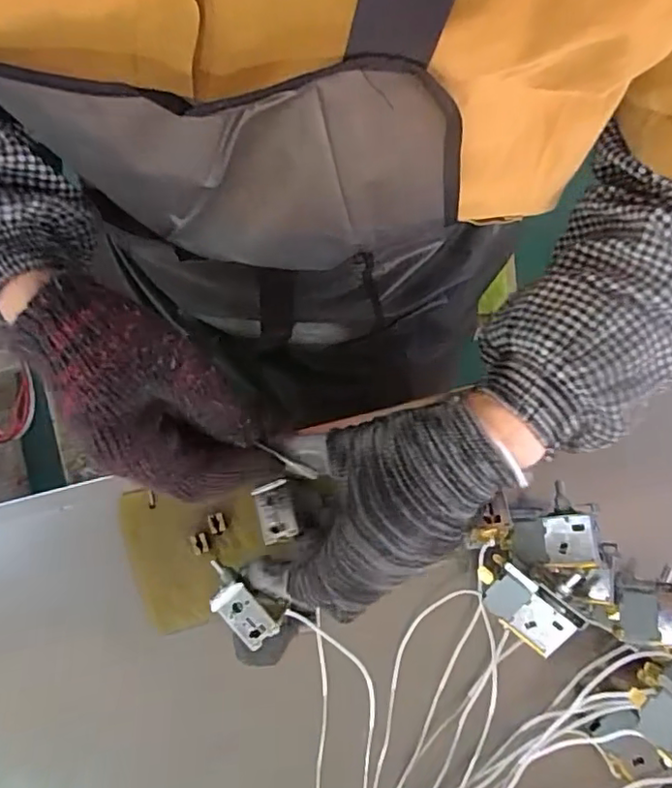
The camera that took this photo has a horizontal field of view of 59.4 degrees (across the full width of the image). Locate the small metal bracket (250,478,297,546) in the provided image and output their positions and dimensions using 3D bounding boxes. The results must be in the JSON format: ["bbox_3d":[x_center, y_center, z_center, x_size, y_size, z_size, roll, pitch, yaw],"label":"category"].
[{"bbox_3d":[-0.036,0.071,0.355,0.022,0.010,0.035,-16,77,-4],"label":"small metal bracket"}]

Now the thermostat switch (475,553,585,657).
[{"bbox_3d":[0.118,0.124,0.359,0.060,0.023,0.048,20,115,23],"label":"thermostat switch"}]

